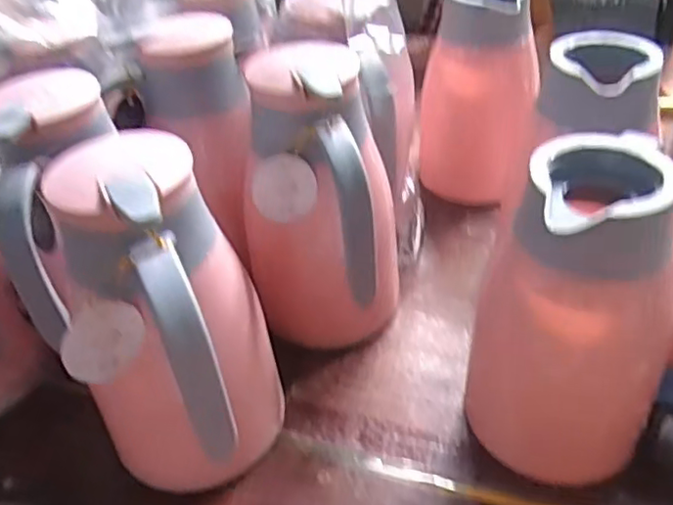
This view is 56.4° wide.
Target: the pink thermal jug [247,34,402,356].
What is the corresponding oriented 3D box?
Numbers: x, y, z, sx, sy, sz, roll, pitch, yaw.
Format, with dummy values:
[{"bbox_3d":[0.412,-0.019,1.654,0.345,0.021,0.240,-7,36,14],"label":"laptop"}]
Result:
[{"bbox_3d":[-0.014,-0.030,0.527,0.128,0.249,0.136,-2,40,5],"label":"pink thermal jug"}]

